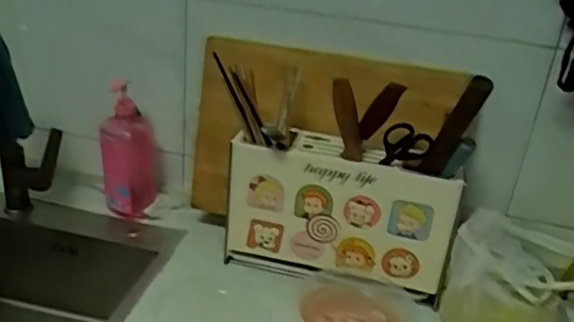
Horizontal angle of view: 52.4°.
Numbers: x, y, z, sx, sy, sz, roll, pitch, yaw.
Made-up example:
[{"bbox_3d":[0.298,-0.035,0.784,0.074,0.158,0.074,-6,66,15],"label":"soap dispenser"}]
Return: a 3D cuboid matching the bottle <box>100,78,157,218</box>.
[{"bbox_3d":[-0.292,-0.009,1.078,0.094,0.283,0.083,-4,28,-18],"label":"bottle"}]

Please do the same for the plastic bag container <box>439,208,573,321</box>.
[{"bbox_3d":[0.335,0.190,0.869,0.181,0.180,0.136,19,29,25],"label":"plastic bag container"}]

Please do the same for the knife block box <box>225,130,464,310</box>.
[{"bbox_3d":[0.076,0.096,0.937,0.348,0.243,0.074,12,27,12],"label":"knife block box"}]

